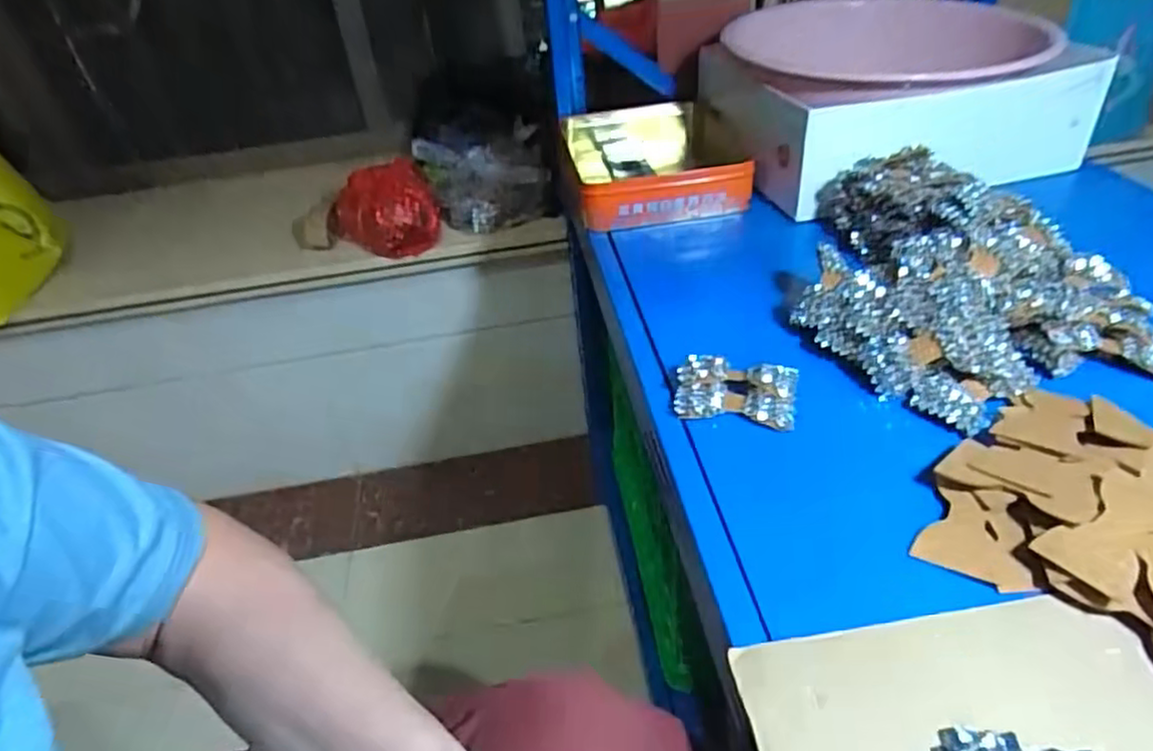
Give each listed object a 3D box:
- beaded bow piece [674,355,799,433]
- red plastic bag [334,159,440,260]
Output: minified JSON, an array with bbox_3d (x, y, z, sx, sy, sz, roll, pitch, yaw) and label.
[{"bbox_3d":[0.120,0.012,0.521,0.087,0.023,0.055,6,40,15],"label":"beaded bow piece"},{"bbox_3d":[-0.316,-0.274,1.131,0.166,0.110,0.150,-17,40,-14],"label":"red plastic bag"}]

